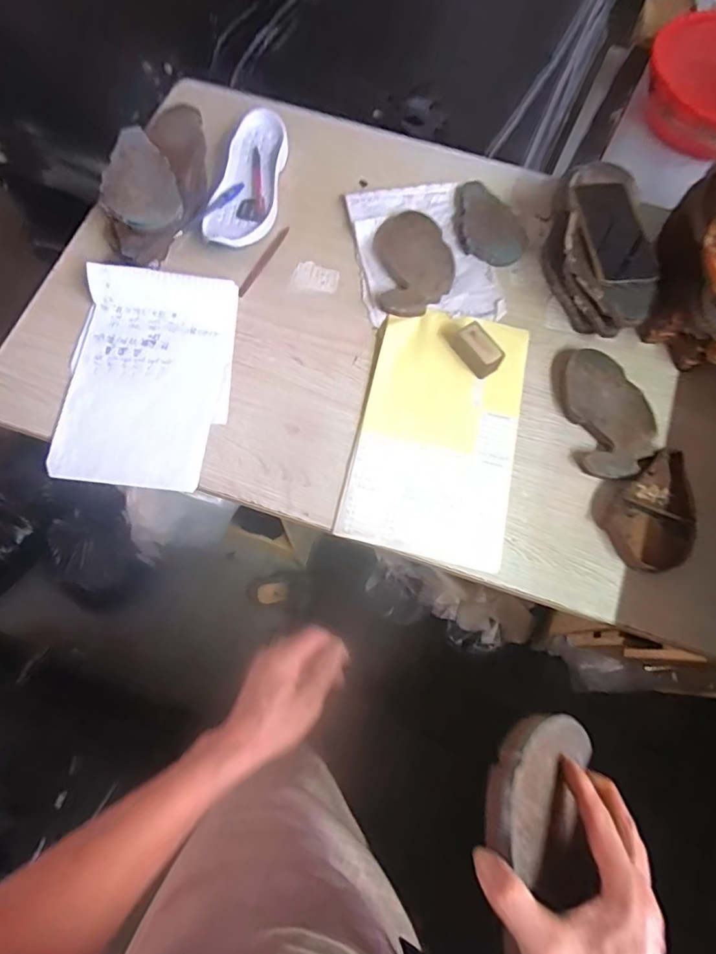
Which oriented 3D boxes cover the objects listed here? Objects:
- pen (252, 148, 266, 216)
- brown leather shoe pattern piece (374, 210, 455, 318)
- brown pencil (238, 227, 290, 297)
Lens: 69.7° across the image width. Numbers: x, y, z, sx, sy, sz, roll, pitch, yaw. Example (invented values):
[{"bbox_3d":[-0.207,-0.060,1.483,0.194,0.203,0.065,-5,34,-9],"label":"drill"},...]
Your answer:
[{"bbox_3d":[-0.154,-0.454,0.791,0.016,0.015,0.116,-6,71,-4],"label":"pen"},{"bbox_3d":[0.083,-0.316,0.751,0.108,0.019,0.178,0,71,-1],"label":"brown leather shoe pattern piece"},{"bbox_3d":[-0.139,-0.320,0.762,0.013,0.008,0.135,29,72,8],"label":"brown pencil"}]

